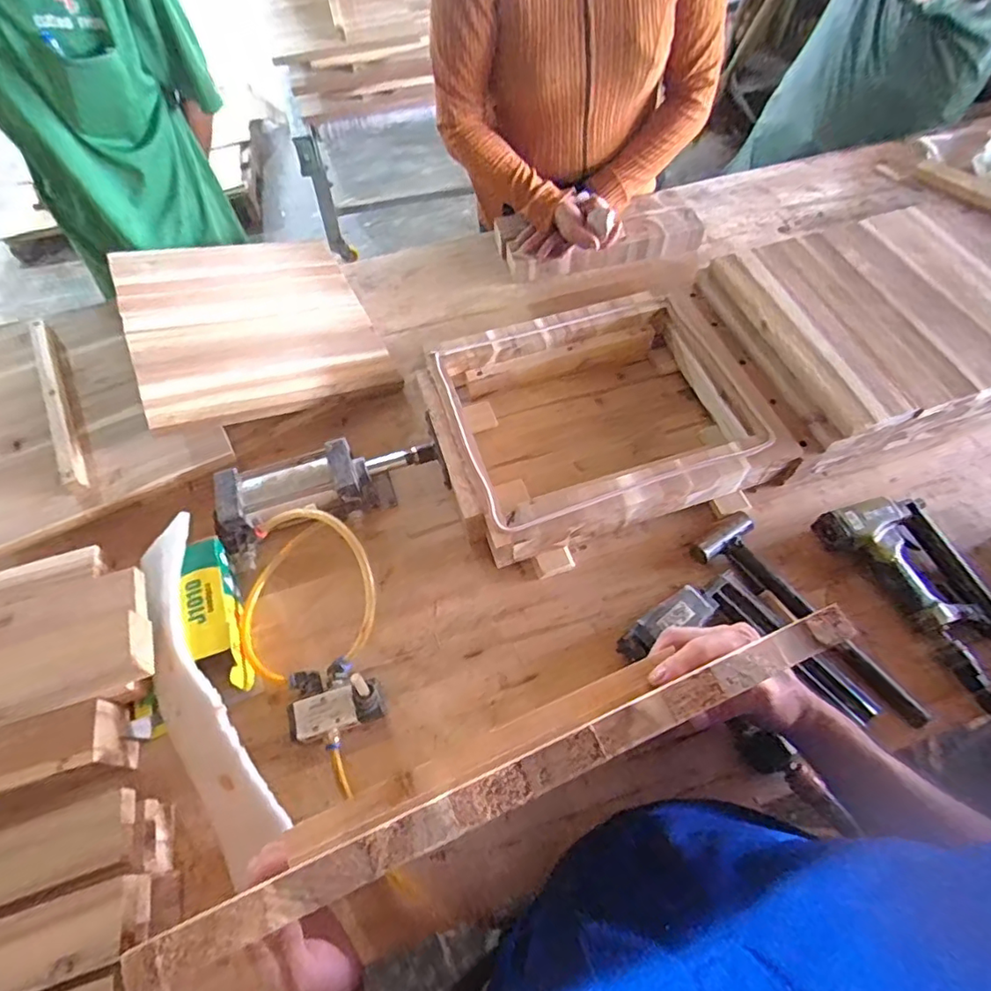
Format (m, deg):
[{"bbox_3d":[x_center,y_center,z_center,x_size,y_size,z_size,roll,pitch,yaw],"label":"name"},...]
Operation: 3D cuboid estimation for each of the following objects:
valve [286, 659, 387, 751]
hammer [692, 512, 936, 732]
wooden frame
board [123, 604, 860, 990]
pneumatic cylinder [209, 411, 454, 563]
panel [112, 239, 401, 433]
[{"bbox_3d":[-0.178,0.223,0.610,0.104,0.070,0.090,-13,61,-6],"label":"valve"},{"bbox_3d":[0.371,0.134,0.657,0.086,0.030,0.290,-38,66,-18],"label":"hammer"},{"bbox_3d":[0.140,-0.115,0.788,0.453,0.082,0.354,-17,61,-8],"label":"wooden frame"},{"bbox_3d":[0.015,0.169,0.363,0.376,0.174,0.021,-21,75,-11],"label":"board"},{"bbox_3d":[-0.213,-0.008,0.741,0.298,0.083,0.106,-19,61,-10],"label":"pneumatic cylinder"},{"bbox_3d":[-0.389,-0.287,0.898,0.352,0.025,0.424,-17,59,-26],"label":"panel"}]

